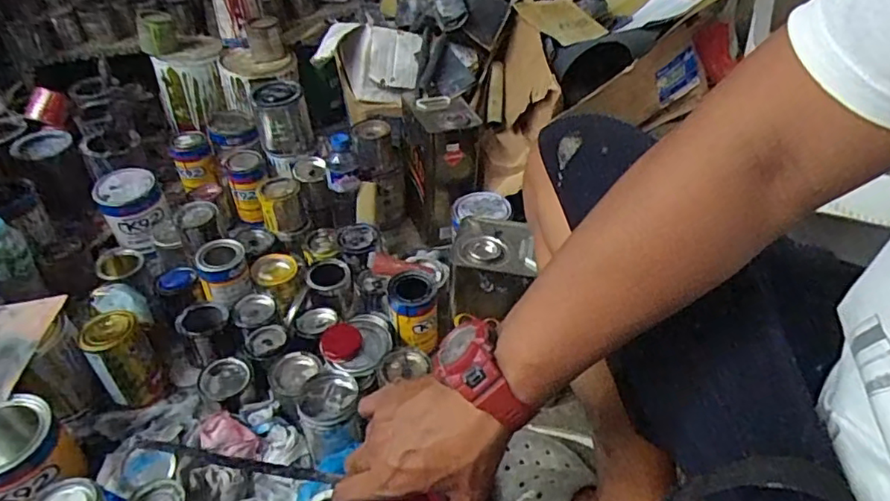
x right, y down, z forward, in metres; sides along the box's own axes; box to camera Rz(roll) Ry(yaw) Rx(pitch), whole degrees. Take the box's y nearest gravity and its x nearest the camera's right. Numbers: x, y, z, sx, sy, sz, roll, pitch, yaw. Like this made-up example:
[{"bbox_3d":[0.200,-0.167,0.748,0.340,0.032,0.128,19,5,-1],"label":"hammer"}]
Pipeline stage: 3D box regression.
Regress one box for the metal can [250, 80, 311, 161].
[{"bbox_3d":[-0.312,-0.254,1.084,0.095,0.118,0.096,-12,42,-16],"label":"metal can"}]

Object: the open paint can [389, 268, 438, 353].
[{"bbox_3d":[-0.049,0.089,0.869,0.069,0.090,0.085,-2,40,-4],"label":"open paint can"}]

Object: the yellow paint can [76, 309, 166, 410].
[{"bbox_3d":[-0.442,0.155,0.783,0.076,0.128,0.068,-24,46,-28],"label":"yellow paint can"}]

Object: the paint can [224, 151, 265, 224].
[{"bbox_3d":[-0.382,-0.126,1.105,0.071,0.130,0.074,-12,42,-16],"label":"paint can"}]

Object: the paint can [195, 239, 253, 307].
[{"bbox_3d":[-0.349,0.032,0.894,0.074,0.067,0.079,-17,43,-21],"label":"paint can"}]

